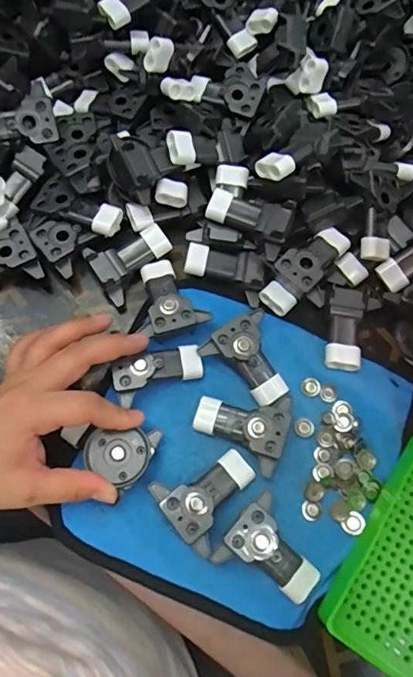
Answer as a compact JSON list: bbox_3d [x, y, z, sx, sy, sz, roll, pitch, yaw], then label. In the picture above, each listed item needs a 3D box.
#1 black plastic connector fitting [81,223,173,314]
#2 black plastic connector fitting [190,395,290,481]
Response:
[{"bbox_3d":[-0.058,-0.061,0.387,0.063,0.021,0.053,-31,76,-10],"label":"black plastic connector fitting"},{"bbox_3d":[0.026,0.059,0.348,0.065,0.023,0.052,26,74,6],"label":"black plastic connector fitting"}]

